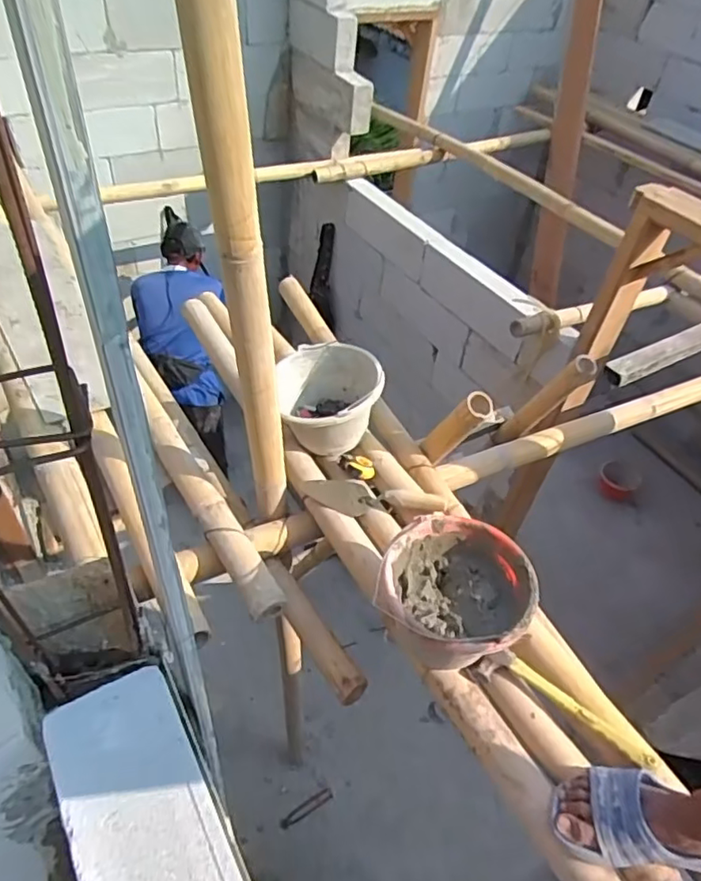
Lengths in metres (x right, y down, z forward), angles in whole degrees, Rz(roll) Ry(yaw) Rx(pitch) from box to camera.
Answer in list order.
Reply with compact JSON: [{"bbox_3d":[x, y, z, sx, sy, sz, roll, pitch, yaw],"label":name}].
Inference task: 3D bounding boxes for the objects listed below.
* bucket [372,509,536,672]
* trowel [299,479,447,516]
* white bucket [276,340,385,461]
[{"bbox_3d":[0.165,0.260,0.981,0.227,0.157,0.227,4,46,-4],"label":"bucket"},{"bbox_3d":[0.044,0.108,1.205,0.284,0.050,0.084,8,46,0],"label":"trowel"},{"bbox_3d":[-0.049,-0.082,1.291,0.219,0.157,0.238,-3,47,-10],"label":"white bucket"}]

